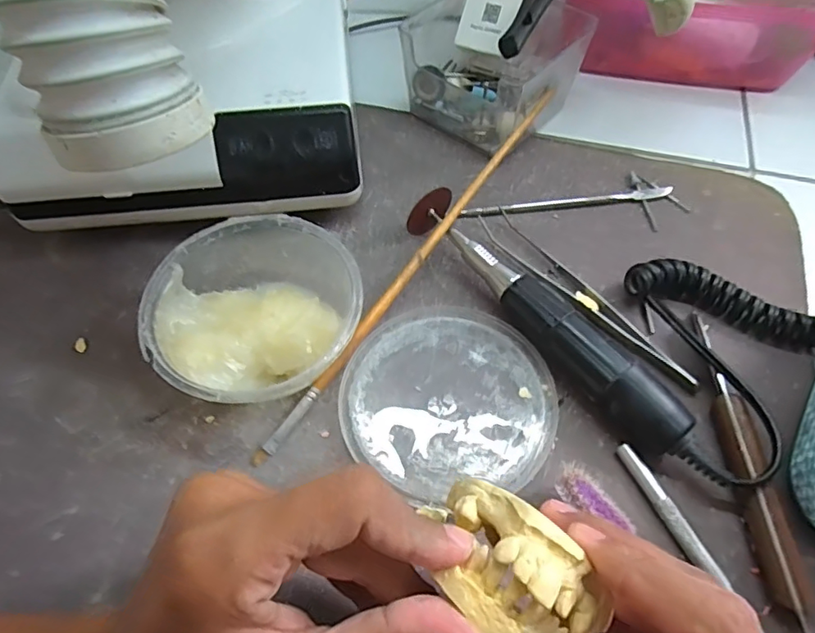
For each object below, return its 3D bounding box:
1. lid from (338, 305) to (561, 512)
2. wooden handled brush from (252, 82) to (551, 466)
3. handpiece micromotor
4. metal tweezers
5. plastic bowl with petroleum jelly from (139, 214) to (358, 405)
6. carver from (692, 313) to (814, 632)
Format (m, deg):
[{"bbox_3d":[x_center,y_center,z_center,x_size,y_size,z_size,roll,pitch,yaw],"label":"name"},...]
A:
[{"bbox_3d":[0.019,0.038,0.268,0.101,0.005,0.100,0,60,0],"label":"lid"},{"bbox_3d":[0.008,-0.034,0.294,0.008,0.036,0.268,32,65,17],"label":"wooden handled brush"},{"bbox_3d":[0.066,-0.002,0.279,0.027,0.027,0.176,-34,65,-18],"label":"handpiece micromotor"},{"bbox_3d":[0.096,-0.010,0.296,0.021,0.008,0.143,-36,66,-19],"label":"metal tweezers"},{"bbox_3d":[-0.075,-0.008,0.273,0.098,0.041,0.116,-9,60,-5],"label":"plastic bowl with petroleum jelly"},{"bbox_3d":[0.154,0.062,0.247,0.014,0.016,0.143,1,60,0],"label":"carver"}]

